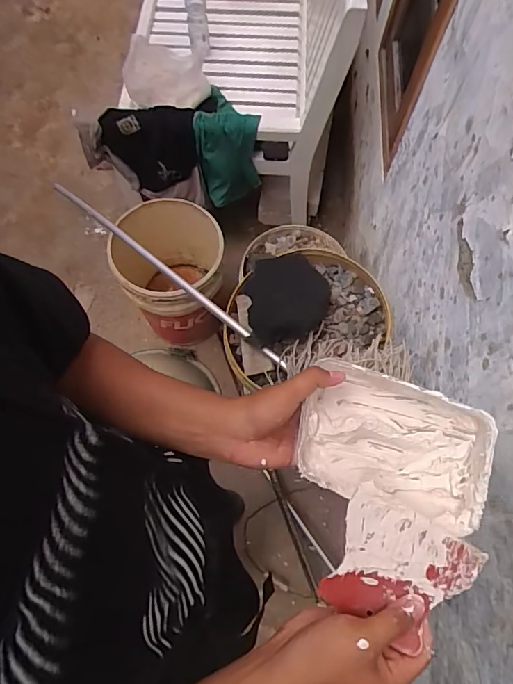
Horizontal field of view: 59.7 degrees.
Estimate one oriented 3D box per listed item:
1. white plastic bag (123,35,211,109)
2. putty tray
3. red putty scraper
[{"bbox_3d":[-0.272,-0.817,1.355,0.256,0.145,0.184,-16,69,-8],"label":"white plastic bag"},{"bbox_3d":[0.124,0.092,0.407,0.162,0.061,0.117,17,68,5],"label":"putty tray"},{"bbox_3d":[0.120,0.199,0.390,0.118,0.005,0.103,32,88,4],"label":"red putty scraper"}]

